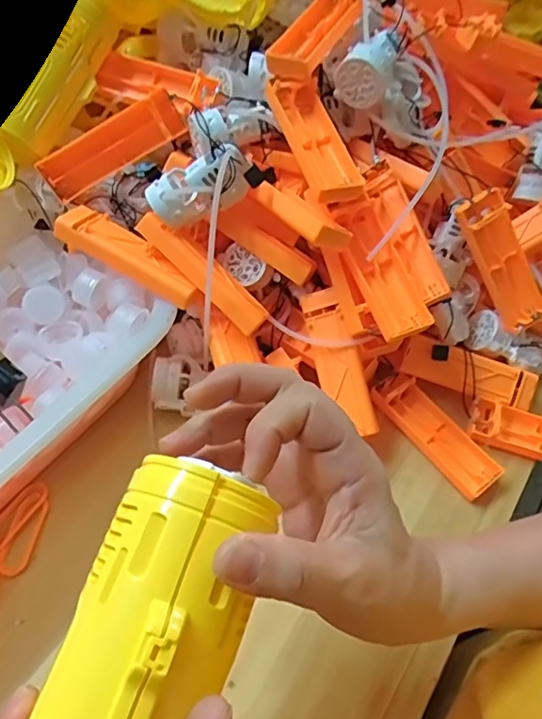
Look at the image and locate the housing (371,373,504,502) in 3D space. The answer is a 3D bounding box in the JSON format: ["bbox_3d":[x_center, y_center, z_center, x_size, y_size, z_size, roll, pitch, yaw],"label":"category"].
[{"bbox_3d":[0.126,0.053,0.409,0.036,0.016,0.107,-32,61,-24],"label":"housing"}]

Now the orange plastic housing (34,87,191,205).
[{"bbox_3d":[-0.115,-0.154,0.389,0.106,0.032,0.019,-27,56,8],"label":"orange plastic housing"}]

